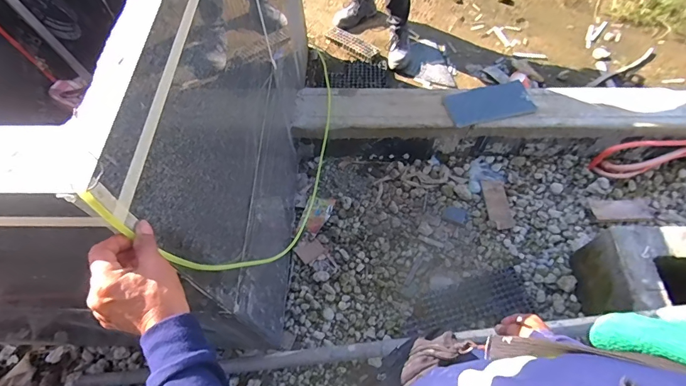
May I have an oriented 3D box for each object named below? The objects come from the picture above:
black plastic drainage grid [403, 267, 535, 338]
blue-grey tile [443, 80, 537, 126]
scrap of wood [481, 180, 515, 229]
[{"bbox_3d":[0.451,0.416,1.429,0.458,0.034,0.180,-14,64,-6],"label":"black plastic drainage grid"},{"bbox_3d":[0.603,-0.371,1.600,0.348,0.019,0.164,-12,72,-4],"label":"blue-grey tile"},{"bbox_3d":[0.648,0.047,1.623,0.091,0.014,0.206,-9,75,0],"label":"scrap of wood"}]

